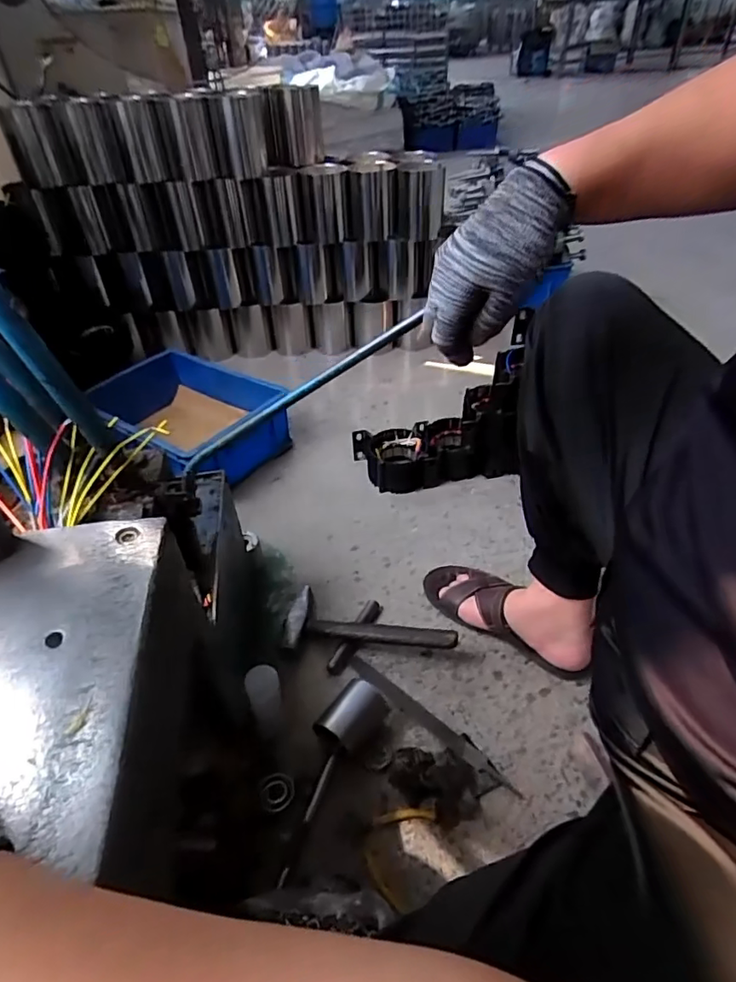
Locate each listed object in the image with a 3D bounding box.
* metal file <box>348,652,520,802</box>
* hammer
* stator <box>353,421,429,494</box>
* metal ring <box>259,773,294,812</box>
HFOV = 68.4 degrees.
[{"bbox_3d":[0.084,0.328,0.775,0.293,0.010,0.026,29,51,31],"label":"metal file"},{"bbox_3d":[0.000,0.212,0.876,0.280,0.066,0.113,3,42,7],"label":"hammer"},{"bbox_3d":[0.059,-0.068,1.180,0.162,0.080,0.162,-7,42,-5],"label":"stator"},{"bbox_3d":[-0.118,0.392,0.707,0.047,0.004,0.044,19,37,-15],"label":"metal ring"}]

